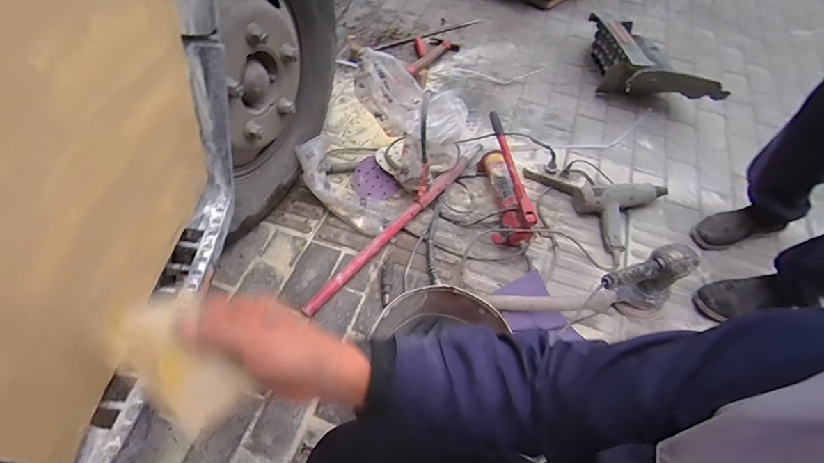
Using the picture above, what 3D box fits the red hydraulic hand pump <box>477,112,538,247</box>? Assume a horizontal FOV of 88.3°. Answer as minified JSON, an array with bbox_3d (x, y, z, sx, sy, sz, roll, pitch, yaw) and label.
[{"bbox_3d":[0.246,-0.146,1.170,0.092,0.137,0.385,-4,55,-3],"label":"red hydraulic hand pump"}]

